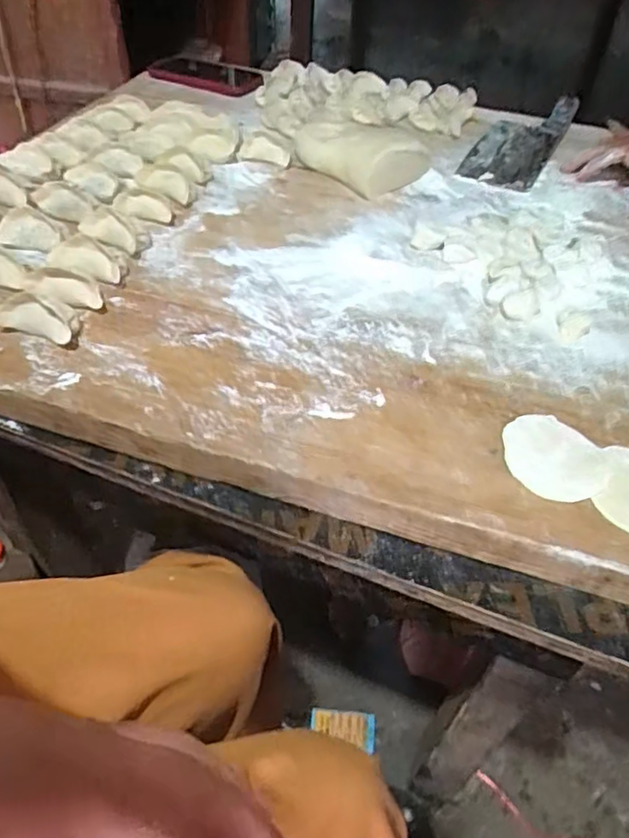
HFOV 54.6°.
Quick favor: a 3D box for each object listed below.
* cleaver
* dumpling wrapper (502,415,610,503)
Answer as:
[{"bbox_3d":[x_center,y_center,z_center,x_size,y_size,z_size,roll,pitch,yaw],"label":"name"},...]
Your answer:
[{"bbox_3d":[0.269,-0.369,0.795,0.091,0.023,0.262,22,48,17],"label":"cleaver"},{"bbox_3d":[0.165,0.026,0.425,0.069,0.004,0.073,2,46,-2],"label":"dumpling wrapper"}]

